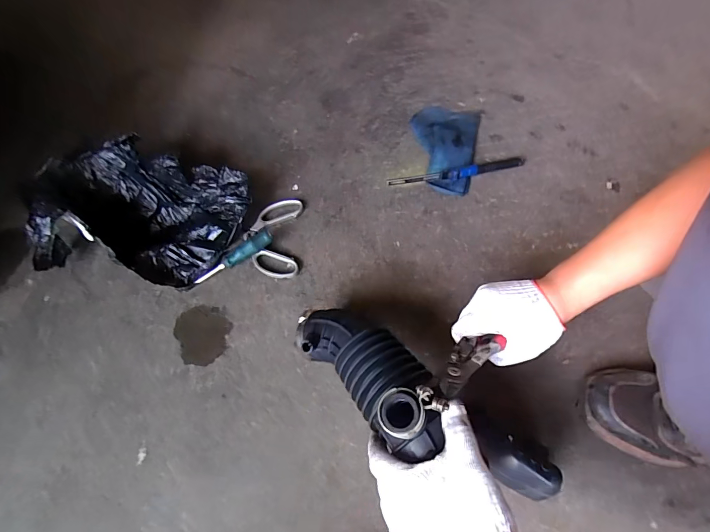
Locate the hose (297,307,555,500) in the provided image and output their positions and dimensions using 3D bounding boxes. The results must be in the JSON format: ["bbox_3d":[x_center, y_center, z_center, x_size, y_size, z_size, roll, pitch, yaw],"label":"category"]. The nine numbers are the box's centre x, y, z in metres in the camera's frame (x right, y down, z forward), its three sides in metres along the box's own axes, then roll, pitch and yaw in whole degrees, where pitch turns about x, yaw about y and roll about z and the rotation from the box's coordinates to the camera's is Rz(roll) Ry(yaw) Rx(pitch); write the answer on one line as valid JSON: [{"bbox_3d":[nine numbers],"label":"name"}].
[{"bbox_3d":[0.072,0.165,0.432,0.355,0.178,0.107,34,67,7],"label":"hose"}]

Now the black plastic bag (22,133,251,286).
[{"bbox_3d":[-0.388,-0.096,0.663,0.326,0.120,0.253,15,62,12],"label":"black plastic bag"}]

